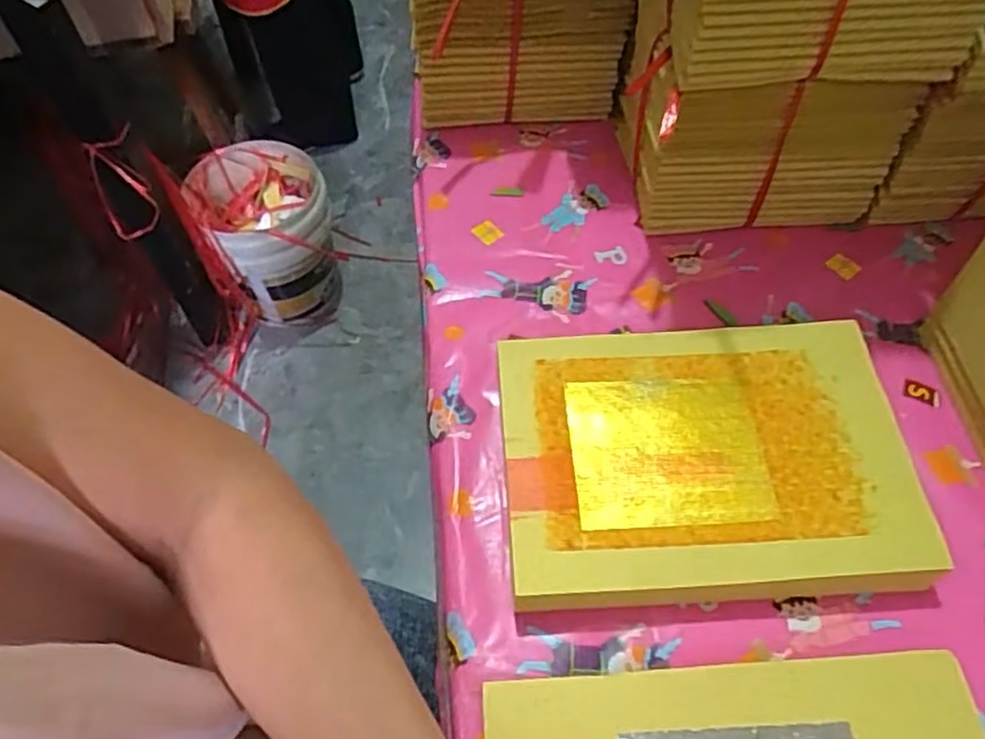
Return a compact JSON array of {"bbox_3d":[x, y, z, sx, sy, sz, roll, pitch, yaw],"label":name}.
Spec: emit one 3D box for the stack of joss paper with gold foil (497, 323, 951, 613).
[{"bbox_3d":[0.120,0.050,0.410,0.222,0.027,0.159,-3,57,-2],"label":"stack of joss paper with gold foil"}]

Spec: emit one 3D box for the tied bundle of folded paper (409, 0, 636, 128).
[{"bbox_3d":[0.015,-0.285,0.559,0.158,0.144,0.129,-5,57,-3],"label":"tied bundle of folded paper"}]

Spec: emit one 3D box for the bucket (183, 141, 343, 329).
[{"bbox_3d":[-0.421,-0.246,1.364,0.229,0.270,0.246,-19,59,-12],"label":"bucket"}]

